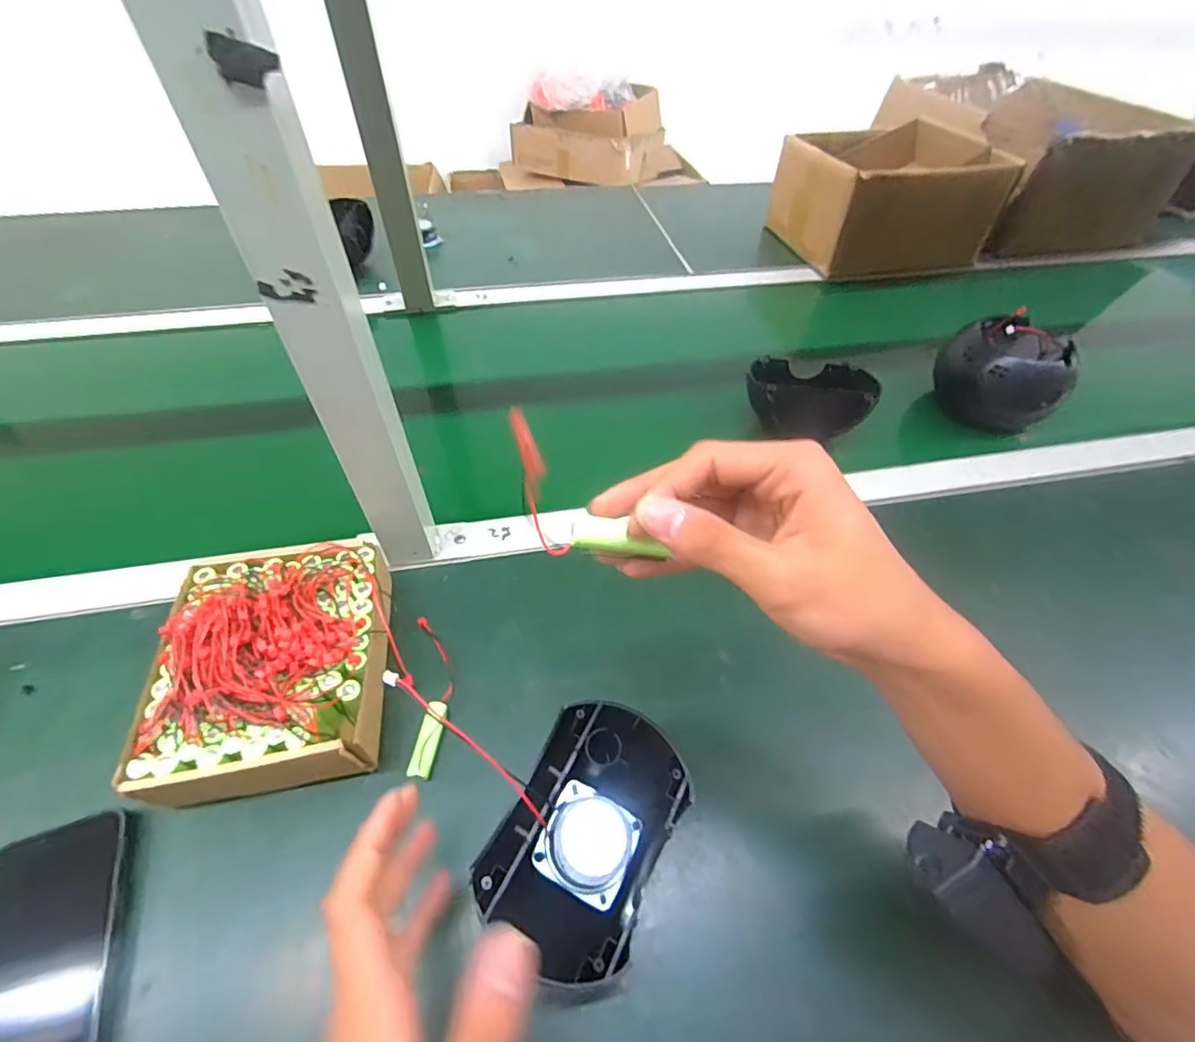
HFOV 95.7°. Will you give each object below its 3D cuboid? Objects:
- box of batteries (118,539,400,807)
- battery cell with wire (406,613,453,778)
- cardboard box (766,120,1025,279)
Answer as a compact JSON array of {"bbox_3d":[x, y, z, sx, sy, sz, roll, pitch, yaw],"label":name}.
[{"bbox_3d":[-0.219,0.098,0.377,0.149,0.070,0.171,-7,51,-8],"label":"box of batteries"},{"bbox_3d":[-0.120,0.121,0.395,0.028,0.014,0.121,-6,50,-7],"label":"battery cell with wire"},{"bbox_3d":[0.447,-0.515,0.877,0.279,0.164,0.240,-12,51,-11],"label":"cardboard box"}]

